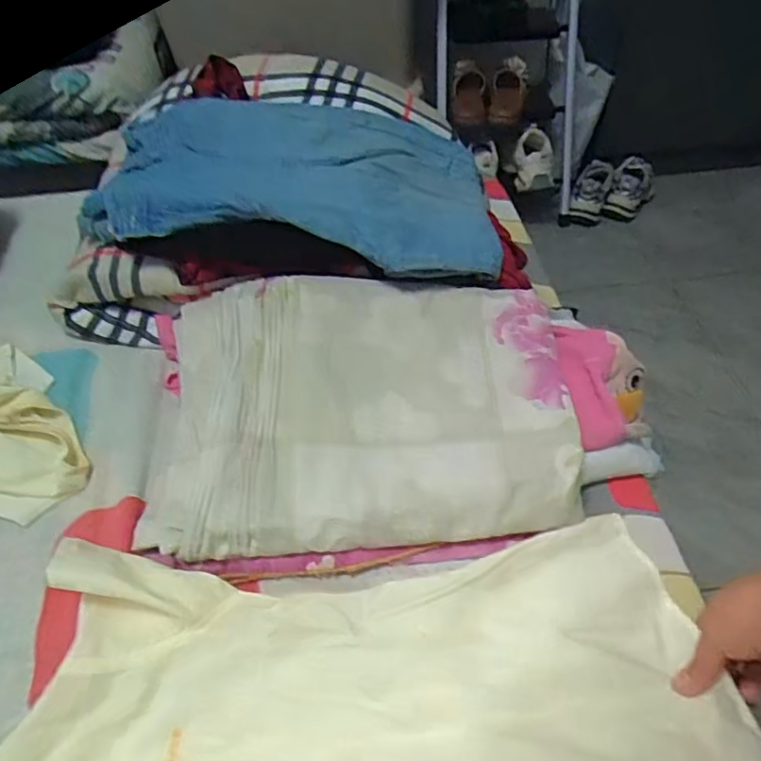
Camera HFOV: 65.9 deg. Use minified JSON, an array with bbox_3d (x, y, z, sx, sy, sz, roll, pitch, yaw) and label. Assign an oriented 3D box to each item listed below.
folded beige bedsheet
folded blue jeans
[{"bbox_3d":[-0.024,0.019,0.572,0.404,0.040,0.289,-3,62,-2],"label":"folded beige bedsheet"},{"bbox_3d":[-0.100,-0.245,0.718,0.465,0.110,0.300,5,48,7],"label":"folded blue jeans"}]

